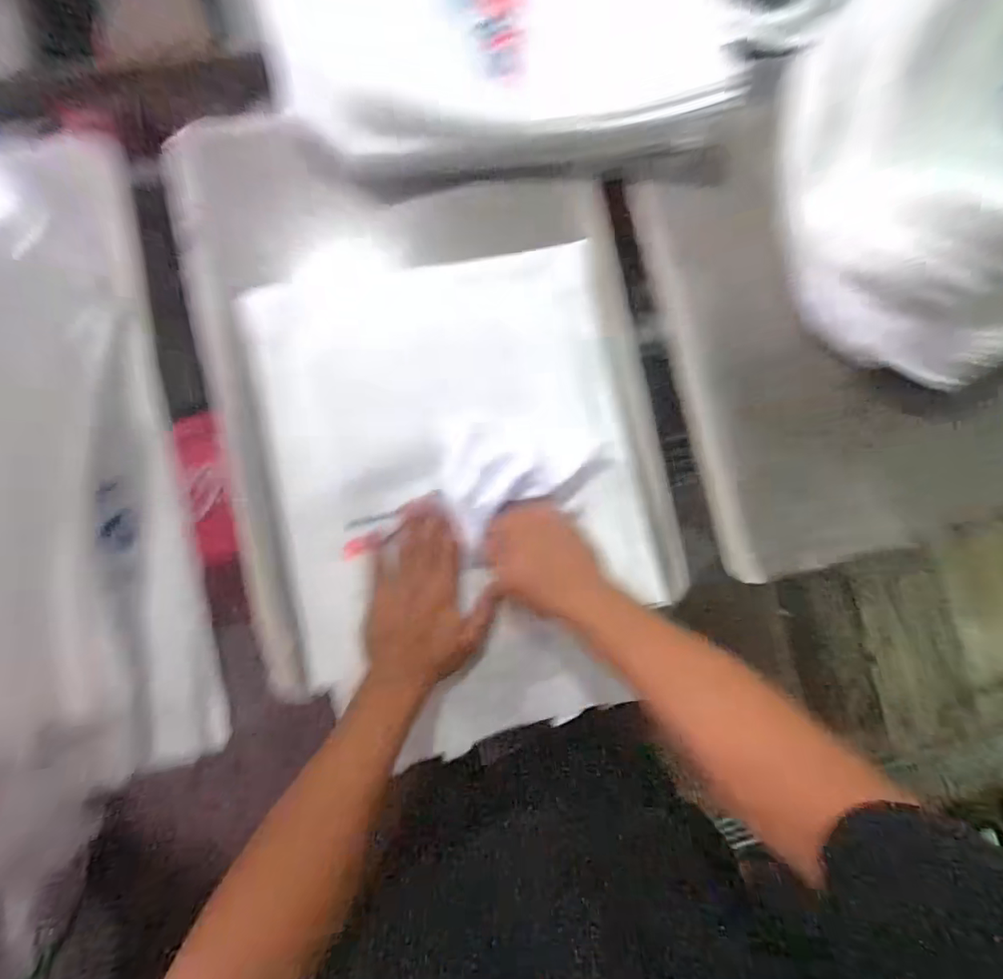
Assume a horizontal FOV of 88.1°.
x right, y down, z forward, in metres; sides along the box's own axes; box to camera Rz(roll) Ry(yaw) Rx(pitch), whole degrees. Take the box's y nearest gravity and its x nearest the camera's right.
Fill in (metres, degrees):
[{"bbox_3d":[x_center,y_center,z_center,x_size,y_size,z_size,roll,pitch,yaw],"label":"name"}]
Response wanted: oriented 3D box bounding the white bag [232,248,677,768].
[{"bbox_3d":[-0.033,0.003,0.500,0.344,0.042,0.446,-11,87,-7],"label":"white bag"}]

